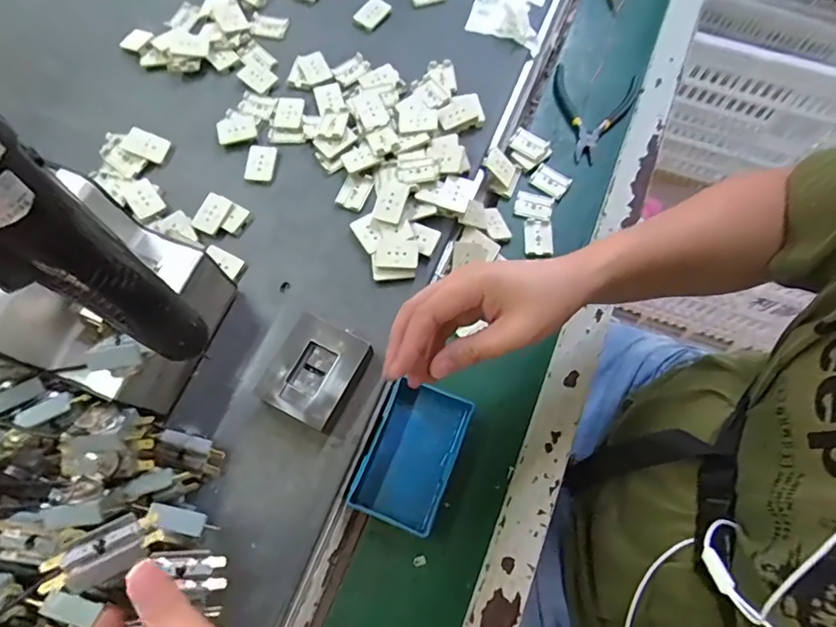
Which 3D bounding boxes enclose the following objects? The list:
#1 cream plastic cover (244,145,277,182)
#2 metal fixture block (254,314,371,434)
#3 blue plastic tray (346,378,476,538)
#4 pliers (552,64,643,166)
[{"bbox_3d":[-0.156,-0.151,0.512,0.028,0.006,0.040,6,70,2],"label":"cream plastic cover"},{"bbox_3d":[-0.084,0.050,0.431,0.069,0.033,0.080,26,72,9],"label":"metal fixture block"},{"bbox_3d":[-0.004,0.118,0.437,0.070,0.025,0.113,21,71,7],"label":"blue plastic tray"},{"bbox_3d":[0.185,-0.234,0.582,0.094,0.009,0.121,33,73,11],"label":"pliers"}]

